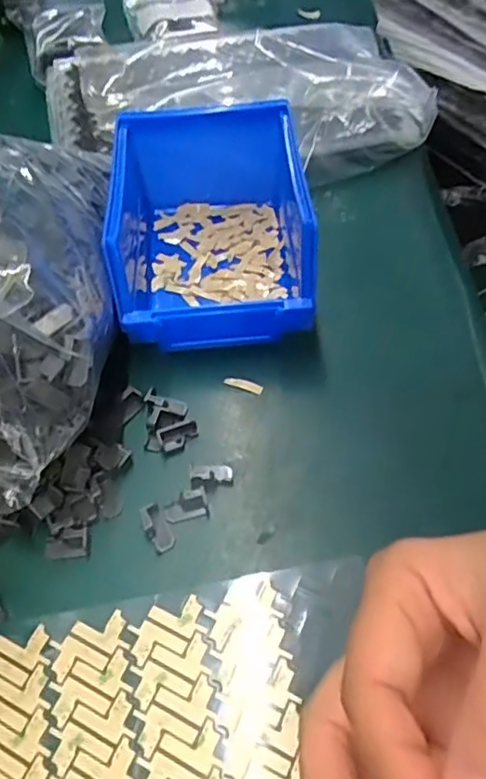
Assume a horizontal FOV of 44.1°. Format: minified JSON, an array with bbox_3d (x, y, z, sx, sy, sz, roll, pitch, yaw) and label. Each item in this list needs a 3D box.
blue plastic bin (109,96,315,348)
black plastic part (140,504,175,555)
[{"bbox_3d":[-0.019,-0.091,0.348,0.103,0.076,0.132,-5,55,-1],"label":"blue plastic bin"},{"bbox_3d":[-0.041,0.064,0.281,0.011,0.009,0.022,-26,58,-15],"label":"black plastic part"}]

